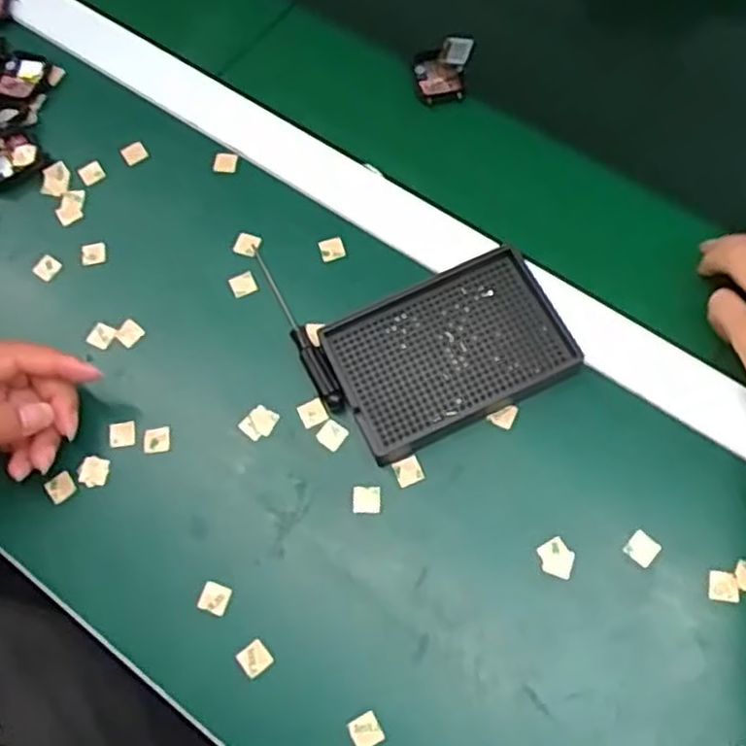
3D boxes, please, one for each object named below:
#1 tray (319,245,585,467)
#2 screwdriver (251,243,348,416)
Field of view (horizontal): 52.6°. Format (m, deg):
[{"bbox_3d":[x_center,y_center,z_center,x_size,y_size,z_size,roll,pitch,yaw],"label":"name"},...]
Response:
[{"bbox_3d":[0.047,-0.013,0.465,0.138,0.026,0.090,-25,69,-7],"label":"tray"},{"bbox_3d":[-0.051,-0.031,0.480,0.012,0.013,0.133,-27,69,-8],"label":"screwdriver"}]

